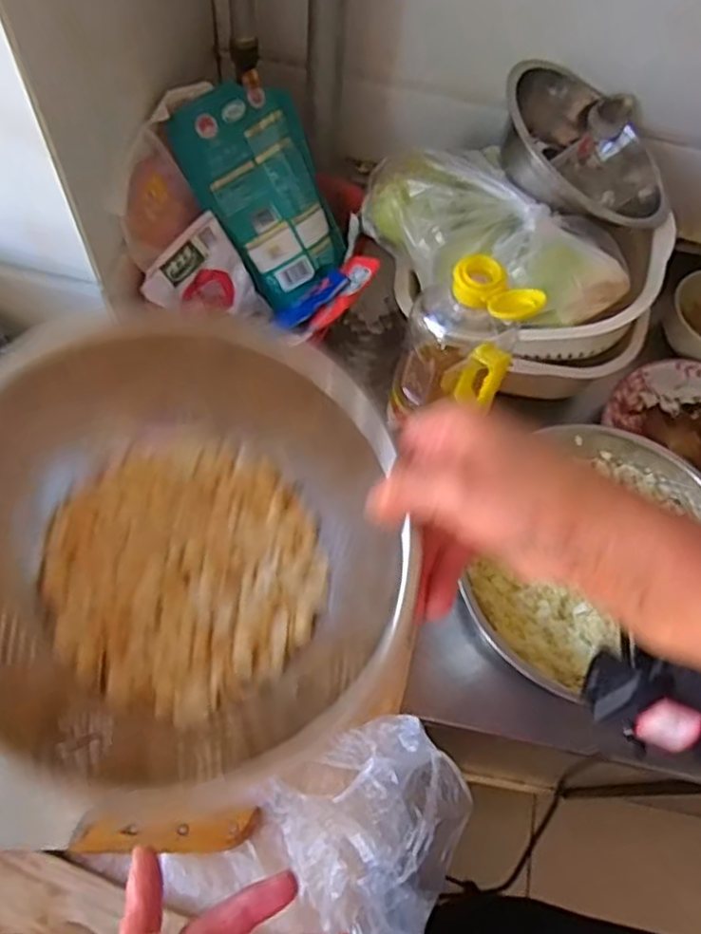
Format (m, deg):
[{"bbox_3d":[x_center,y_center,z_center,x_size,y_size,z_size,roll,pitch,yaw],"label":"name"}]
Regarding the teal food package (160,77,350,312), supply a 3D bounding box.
[{"bbox_3d":[-0.074,-0.252,0.636,0.114,0.184,0.022,-39,29,-11],"label":"teal food package"}]

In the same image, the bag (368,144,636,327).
[{"bbox_3d":[0.115,-0.187,0.603,0.237,0.071,0.103,34,69,14],"label":"bag"}]

